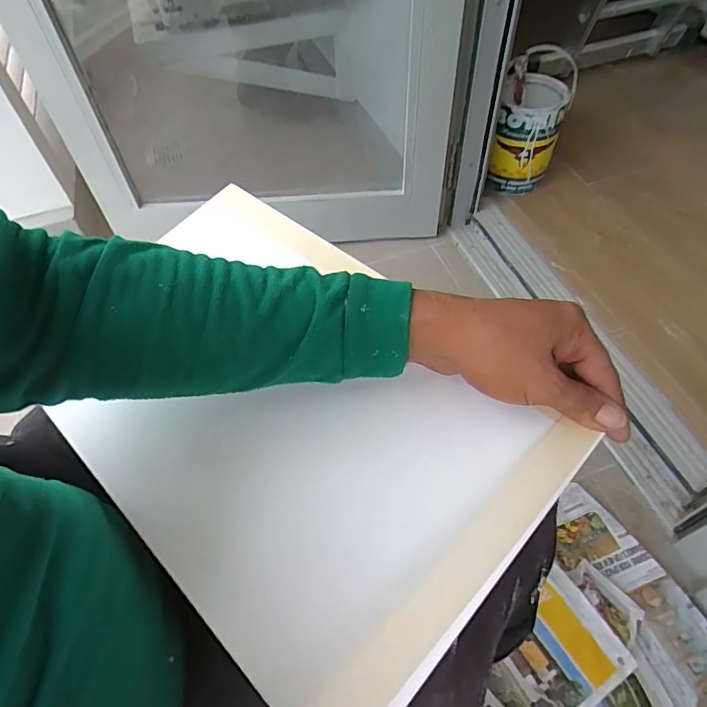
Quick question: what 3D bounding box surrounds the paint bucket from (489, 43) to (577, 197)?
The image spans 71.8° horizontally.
[{"bbox_3d":[0.376,-0.497,1.043,0.135,0.267,0.148,16,56,13],"label":"paint bucket"}]

